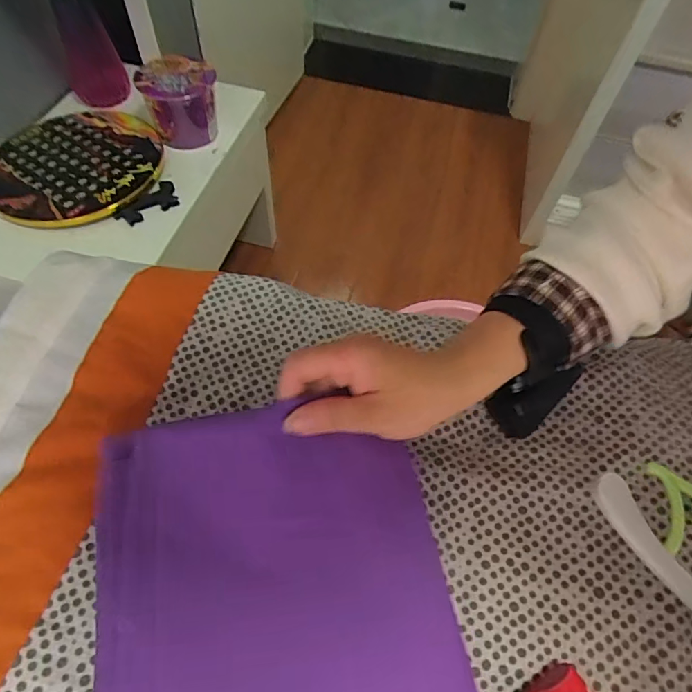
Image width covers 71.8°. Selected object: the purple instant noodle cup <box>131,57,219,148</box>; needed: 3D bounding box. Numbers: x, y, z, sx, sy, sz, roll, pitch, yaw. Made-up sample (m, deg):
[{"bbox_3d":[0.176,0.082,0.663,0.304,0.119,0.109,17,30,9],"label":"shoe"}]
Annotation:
[{"bbox_3d":[-0.292,-0.432,0.852,0.120,0.125,0.127,1,59,-1],"label":"purple instant noodle cup"}]

